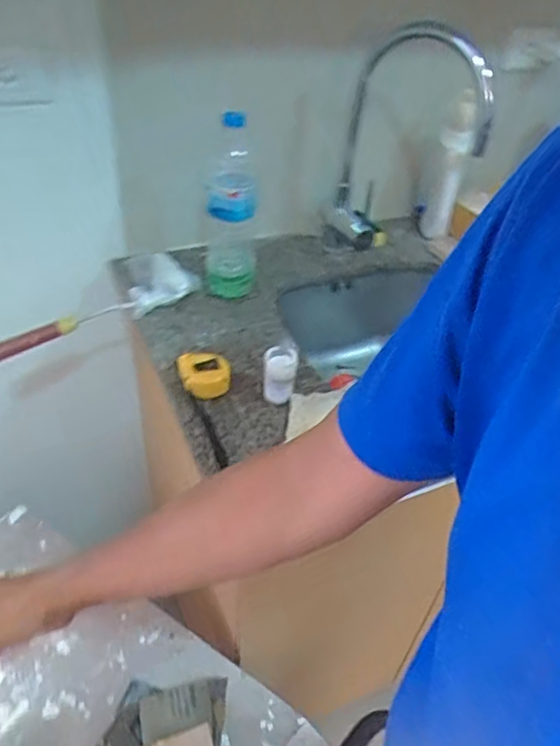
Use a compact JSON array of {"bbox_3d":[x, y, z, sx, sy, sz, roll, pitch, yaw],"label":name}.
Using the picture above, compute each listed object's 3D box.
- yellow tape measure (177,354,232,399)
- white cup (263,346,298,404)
[{"bbox_3d":[-0.097,0.001,0.740,0.061,0.033,0.056,-9,43,-17],"label":"yellow tape measure"},{"bbox_3d":[-0.001,0.001,0.730,0.040,0.059,0.042,3,40,-3],"label":"white cup"}]

